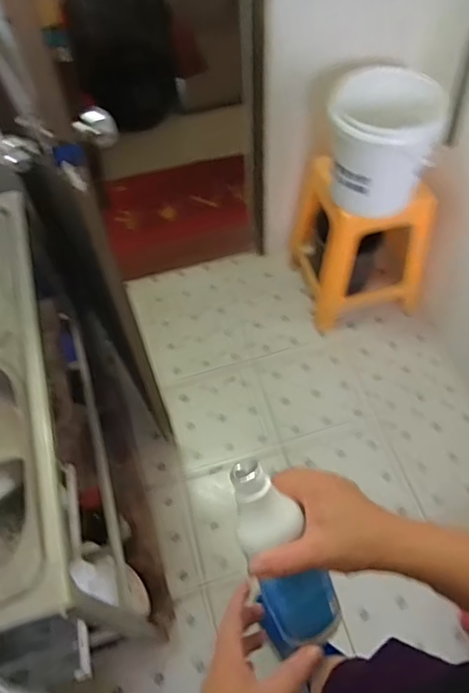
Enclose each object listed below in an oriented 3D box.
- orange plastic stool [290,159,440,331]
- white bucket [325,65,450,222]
[{"bbox_3d":[0.365,-0.322,1.490,0.339,0.392,0.330,-9,56,-3],"label":"orange plastic stool"},{"bbox_3d":[0.348,-0.493,1.219,0.257,0.239,0.248,-2,56,2],"label":"white bucket"}]

